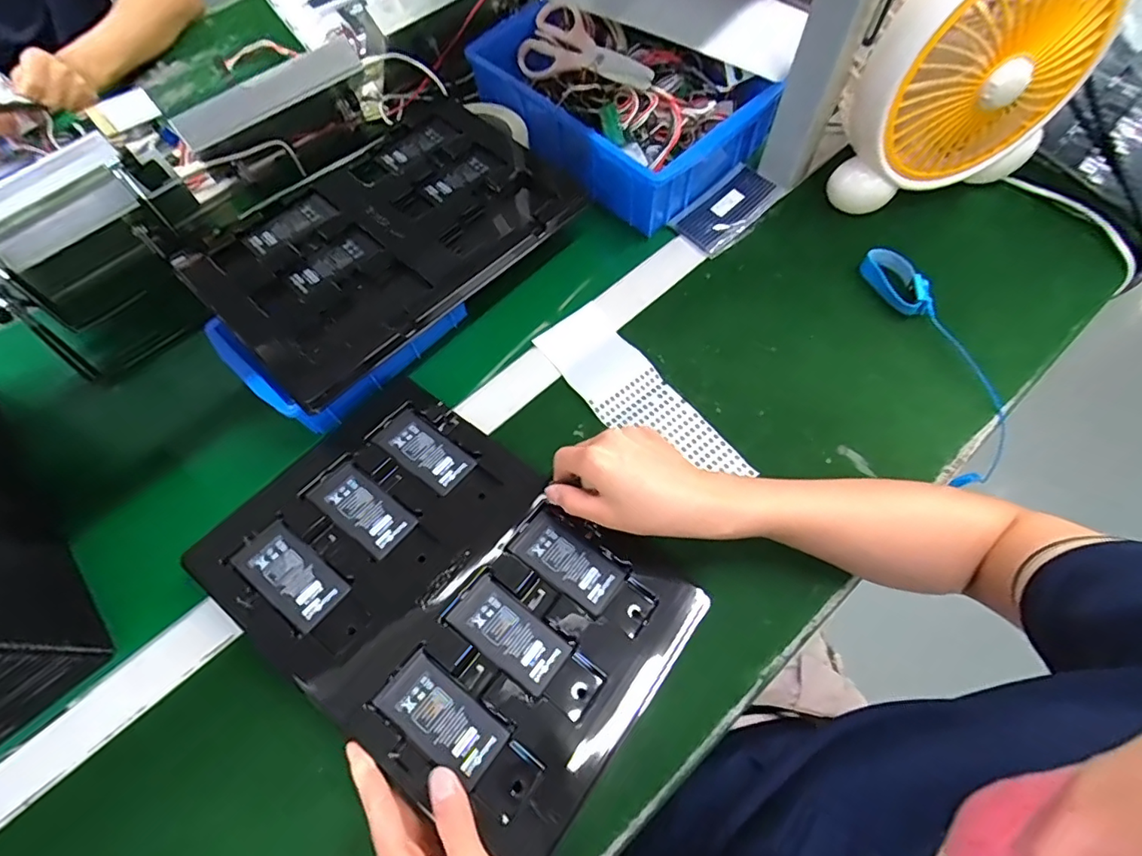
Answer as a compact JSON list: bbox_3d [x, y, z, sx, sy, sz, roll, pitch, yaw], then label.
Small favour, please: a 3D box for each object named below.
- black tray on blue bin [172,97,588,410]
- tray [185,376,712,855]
[{"bbox_3d":[-0.171,-0.189,0.521,0.329,0.026,0.223,-41,72,-14],"label":"black tray on blue bin"},{"bbox_3d":[-0.093,0.116,0.416,0.327,0.009,0.224,35,61,16],"label":"tray"}]

